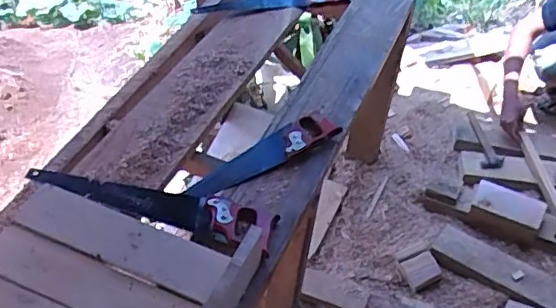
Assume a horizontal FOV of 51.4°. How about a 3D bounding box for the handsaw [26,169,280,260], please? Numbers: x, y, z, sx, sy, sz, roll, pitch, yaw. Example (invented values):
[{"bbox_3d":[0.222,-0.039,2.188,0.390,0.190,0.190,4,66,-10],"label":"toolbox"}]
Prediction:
[{"bbox_3d":[-0.229,0.079,1.026,0.465,0.024,0.091,13,45,12],"label":"handsaw"}]

